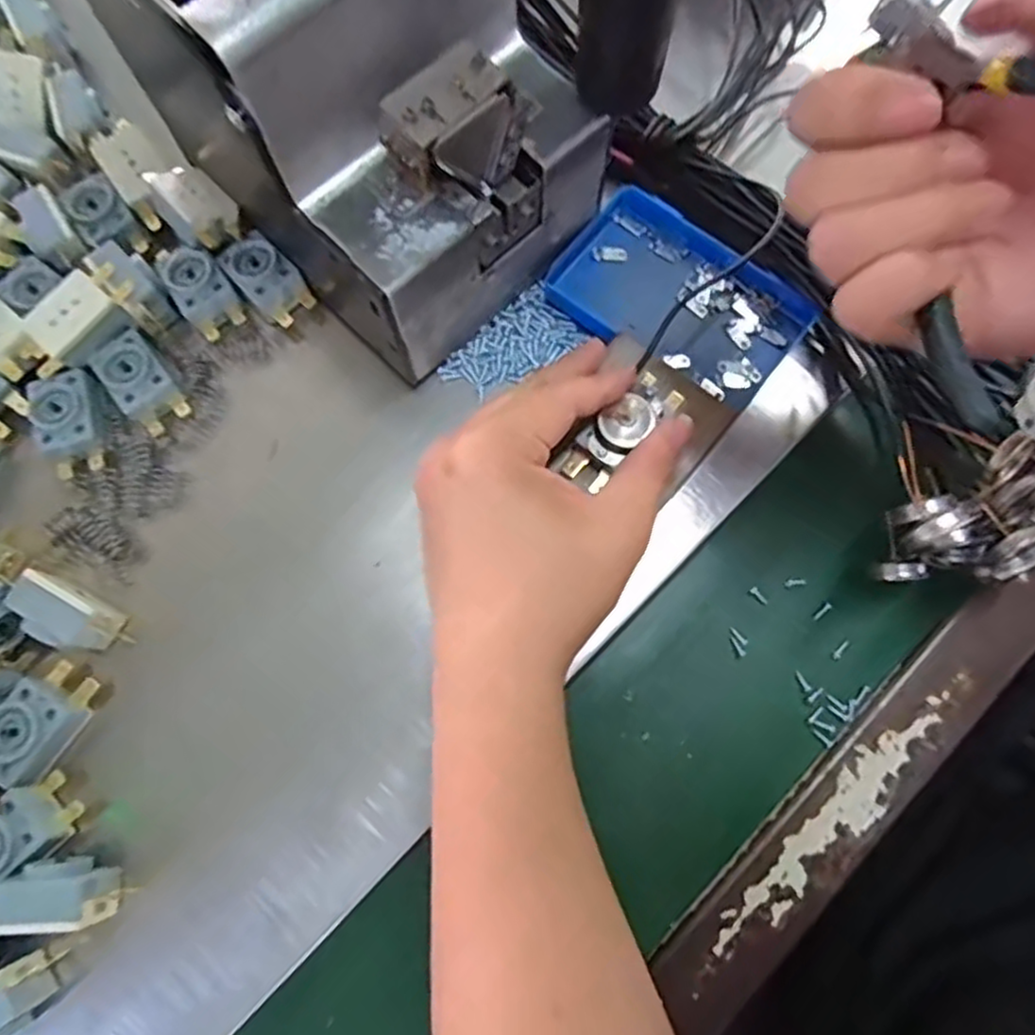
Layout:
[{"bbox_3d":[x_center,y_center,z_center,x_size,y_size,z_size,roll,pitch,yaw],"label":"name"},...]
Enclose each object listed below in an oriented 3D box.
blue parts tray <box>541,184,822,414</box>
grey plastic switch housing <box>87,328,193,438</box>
[{"bbox_3d":[0.076,-0.105,0.337,0.116,0.013,0.080,38,79,9],"label":"blue parts tray"},{"bbox_3d":[-0.177,-0.063,0.330,0.027,0.019,0.045,-38,79,-8],"label":"grey plastic switch housing"}]

